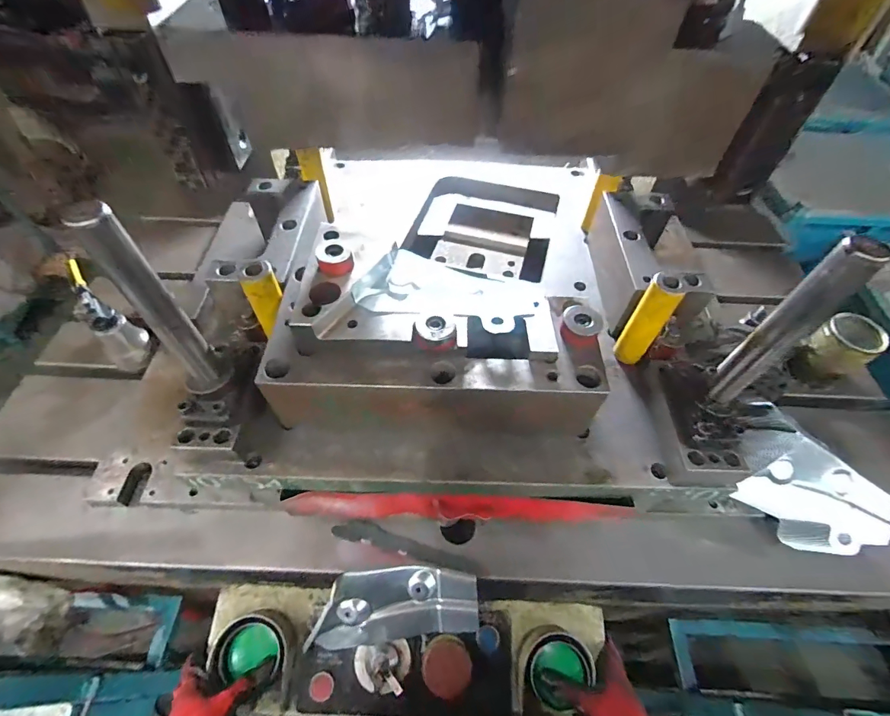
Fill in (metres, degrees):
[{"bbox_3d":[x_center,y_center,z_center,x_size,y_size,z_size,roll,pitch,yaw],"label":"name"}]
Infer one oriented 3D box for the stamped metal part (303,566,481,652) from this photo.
[{"bbox_3d":[-0.061,0.309,0.532,0.204,0.029,0.098,-5,97,-6],"label":"stamped metal part"}]

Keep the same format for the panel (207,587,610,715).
[{"bbox_3d":[-0.048,0.379,0.542,0.488,0.089,0.128,2,53,0],"label":"panel"}]

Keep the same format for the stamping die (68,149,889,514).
[{"bbox_3d":[0.016,-0.153,0.598,0.645,0.317,0.602,0,53,1],"label":"stamping die"}]

